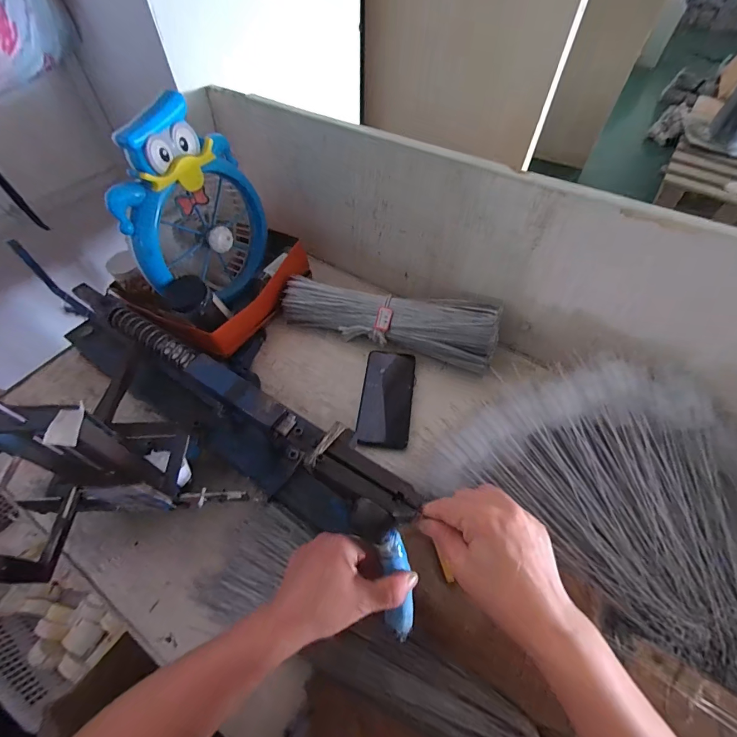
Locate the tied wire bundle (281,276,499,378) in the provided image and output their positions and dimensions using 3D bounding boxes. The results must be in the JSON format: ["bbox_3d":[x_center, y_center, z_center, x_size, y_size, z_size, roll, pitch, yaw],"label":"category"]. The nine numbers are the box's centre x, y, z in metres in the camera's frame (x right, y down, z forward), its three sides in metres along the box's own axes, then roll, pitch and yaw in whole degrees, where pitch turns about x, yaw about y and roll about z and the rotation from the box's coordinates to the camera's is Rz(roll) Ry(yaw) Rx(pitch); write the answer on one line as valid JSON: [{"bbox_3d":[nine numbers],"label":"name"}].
[{"bbox_3d":[0.027,-0.090,0.613,0.362,0.075,0.082,16,57,10],"label":"tied wire bundle"}]

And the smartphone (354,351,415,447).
[{"bbox_3d":[0.029,0.043,0.576,0.077,0.007,0.167,8,56,4],"label":"smartphone"}]

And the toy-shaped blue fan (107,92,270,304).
[{"bbox_3d":[-0.268,-0.235,0.577,0.091,0.277,0.230,24,59,15],"label":"toy-shaped blue fan"}]

